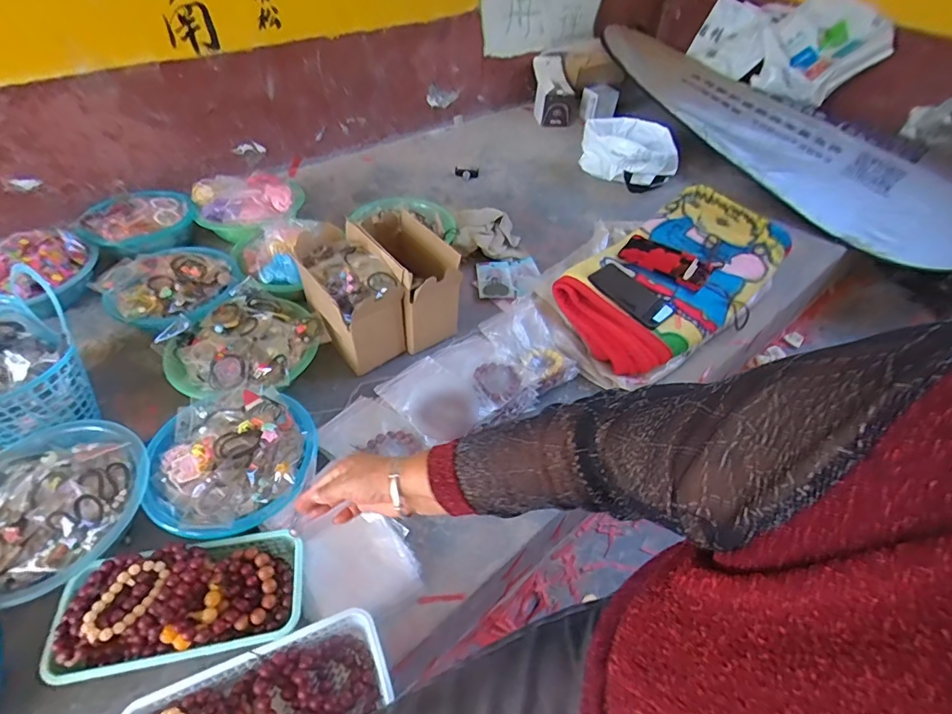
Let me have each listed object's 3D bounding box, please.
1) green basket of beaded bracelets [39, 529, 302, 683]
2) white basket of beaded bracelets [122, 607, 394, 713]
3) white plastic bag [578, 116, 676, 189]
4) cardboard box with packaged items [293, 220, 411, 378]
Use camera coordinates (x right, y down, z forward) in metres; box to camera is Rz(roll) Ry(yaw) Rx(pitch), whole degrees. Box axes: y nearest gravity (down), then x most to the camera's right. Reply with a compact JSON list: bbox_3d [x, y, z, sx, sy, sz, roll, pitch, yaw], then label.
[{"bbox_3d":[-0.343,0.283,0.565,0.256,0.065,0.127,-8,48,-12],"label":"green basket of beaded bracelets"},{"bbox_3d":[-0.230,0.385,0.516,0.268,0.055,0.128,-17,51,-19],"label":"white basket of beaded bracelets"},{"bbox_3d":[0.441,-0.591,1.406,0.264,0.120,0.203,11,47,5],"label":"white plastic bag"},{"bbox_3d":[-0.228,-0.108,0.878,0.126,0.169,0.219,-29,55,-28],"label":"cardboard box with packaged items"}]

